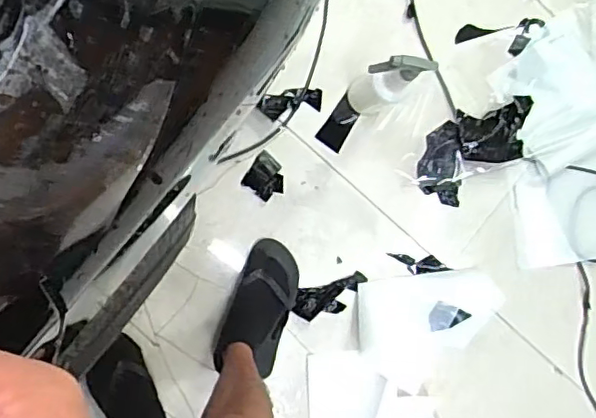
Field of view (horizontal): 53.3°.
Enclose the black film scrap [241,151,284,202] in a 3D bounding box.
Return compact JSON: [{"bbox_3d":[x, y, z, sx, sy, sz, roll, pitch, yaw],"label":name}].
[{"bbox_3d":[-0.064,-0.065,1.241,0.080,0.004,0.082,36,87,-9],"label":"black film scrap"}]

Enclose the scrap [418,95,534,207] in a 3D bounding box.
[{"bbox_3d":[0.395,-0.147,1.313,0.297,0.024,0.159,-39,95,-6],"label":"scrap"}]

